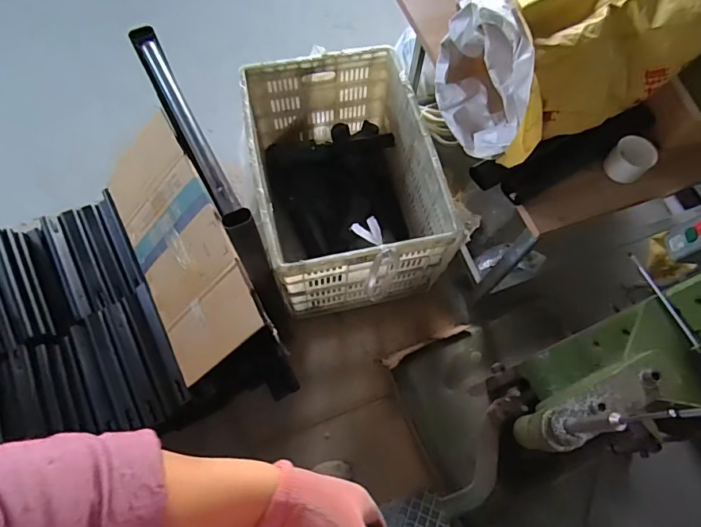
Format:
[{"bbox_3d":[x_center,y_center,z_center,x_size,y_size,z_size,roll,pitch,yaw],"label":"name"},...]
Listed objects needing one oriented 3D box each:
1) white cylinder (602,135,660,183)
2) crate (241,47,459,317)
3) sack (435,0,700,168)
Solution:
[{"bbox_3d":[0.474,-0.176,0.749,0.052,0.053,0.065,-39,74,-16],"label":"white cylinder"},{"bbox_3d":[-0.028,-0.241,1.360,0.469,0.412,0.685,-10,68,-6],"label":"crate"},{"bbox_3d":[0.336,-0.326,0.691,0.339,0.186,0.222,-25,70,-12],"label":"sack"}]

